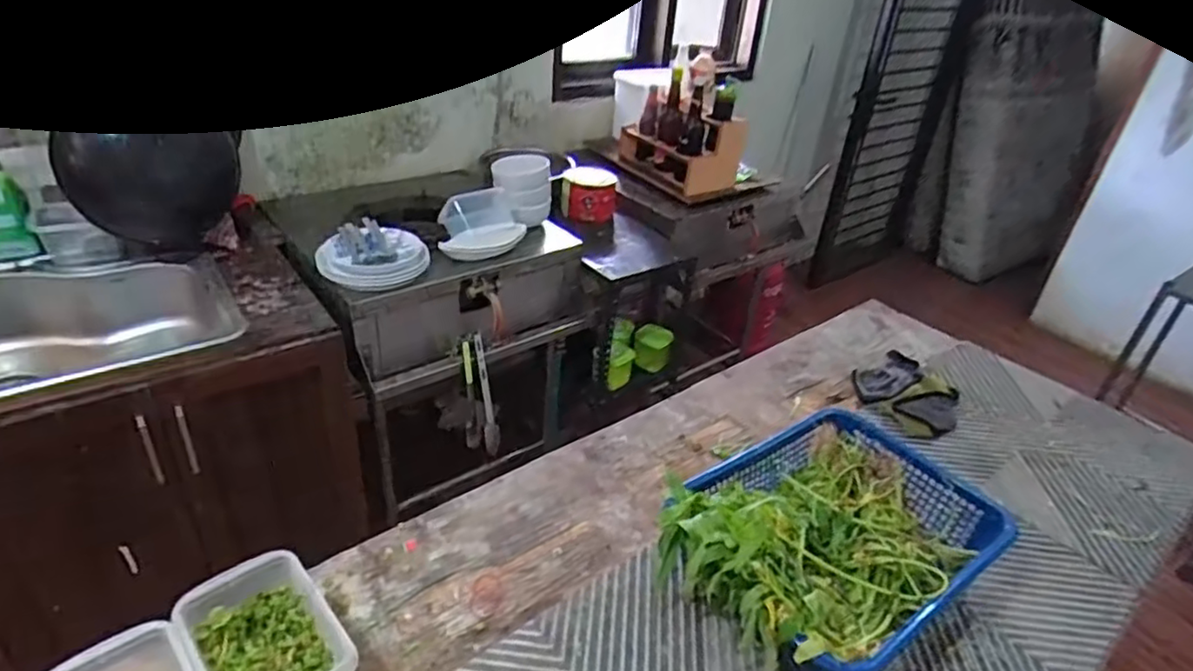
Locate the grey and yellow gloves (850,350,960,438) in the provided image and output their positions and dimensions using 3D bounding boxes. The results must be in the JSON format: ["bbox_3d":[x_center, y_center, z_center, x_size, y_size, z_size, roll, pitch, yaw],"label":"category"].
[{"bbox_3d":[0.485,0.082,1.041,0.142,0.042,0.168,-13,37,-24],"label":"grey and yellow gloves"}]

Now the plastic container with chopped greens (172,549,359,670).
[{"bbox_3d":[-0.284,0.291,0.596,0.103,0.105,0.161,-24,42,-35],"label":"plastic container with chopped greens"}]

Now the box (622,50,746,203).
[{"bbox_3d":[0.240,-0.581,1.828,0.195,0.292,0.294,-13,37,-27],"label":"box"}]

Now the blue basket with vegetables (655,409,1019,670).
[{"bbox_3d":[0.255,0.205,0.738,0.348,0.150,0.248,-21,41,-33],"label":"blue basket with vegetables"}]

